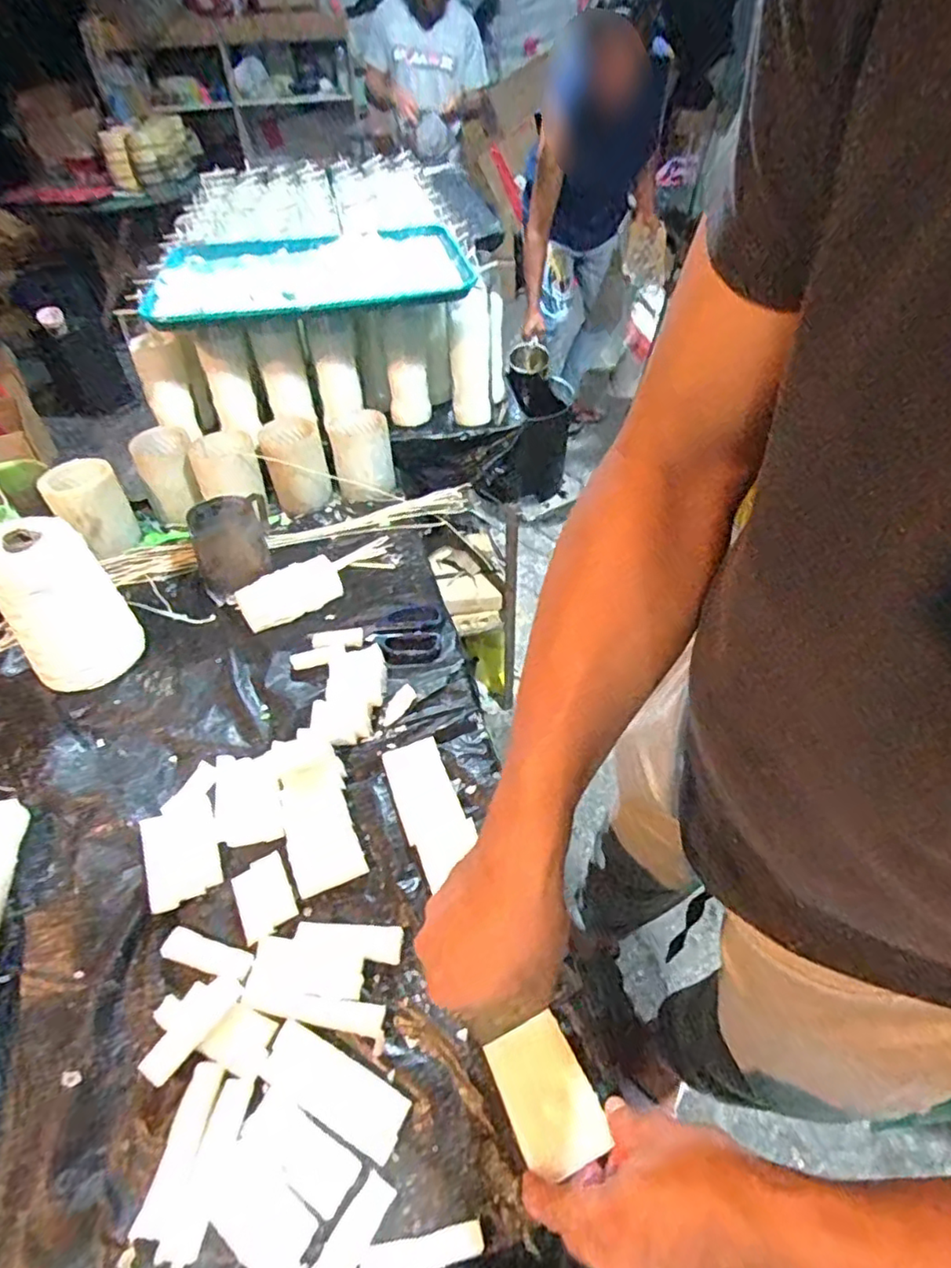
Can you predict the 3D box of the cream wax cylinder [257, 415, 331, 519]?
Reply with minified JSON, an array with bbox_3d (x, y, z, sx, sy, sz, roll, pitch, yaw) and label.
[{"bbox_3d":[-0.270,-0.252,0.948,0.082,0.110,0.085,-16,48,-14],"label":"cream wax cylinder"}]

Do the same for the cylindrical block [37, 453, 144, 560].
[{"bbox_3d":[-0.534,-0.177,0.886,0.067,0.112,0.089,22,50,21],"label":"cylindrical block"}]

